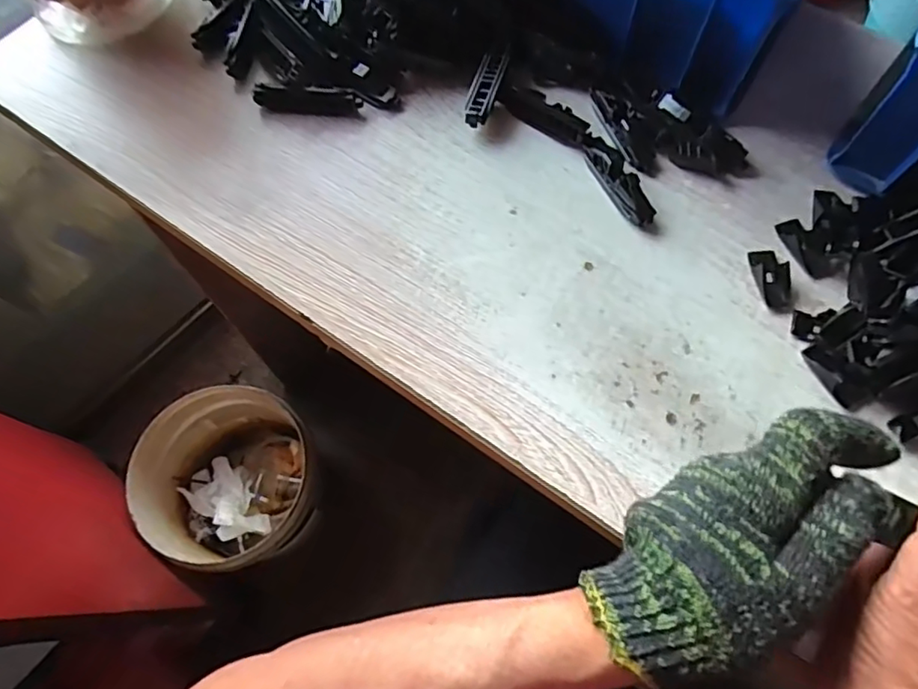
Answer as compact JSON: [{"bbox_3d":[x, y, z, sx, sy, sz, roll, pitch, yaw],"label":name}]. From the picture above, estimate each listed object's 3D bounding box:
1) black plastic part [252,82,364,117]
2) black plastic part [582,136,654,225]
[{"bbox_3d":[-0.113,-0.184,0.444,0.078,0.018,0.012,6,68,3],"label":"black plastic part"},{"bbox_3d":[0.111,-0.118,0.411,0.021,0.019,0.077,-22,69,-8],"label":"black plastic part"}]

